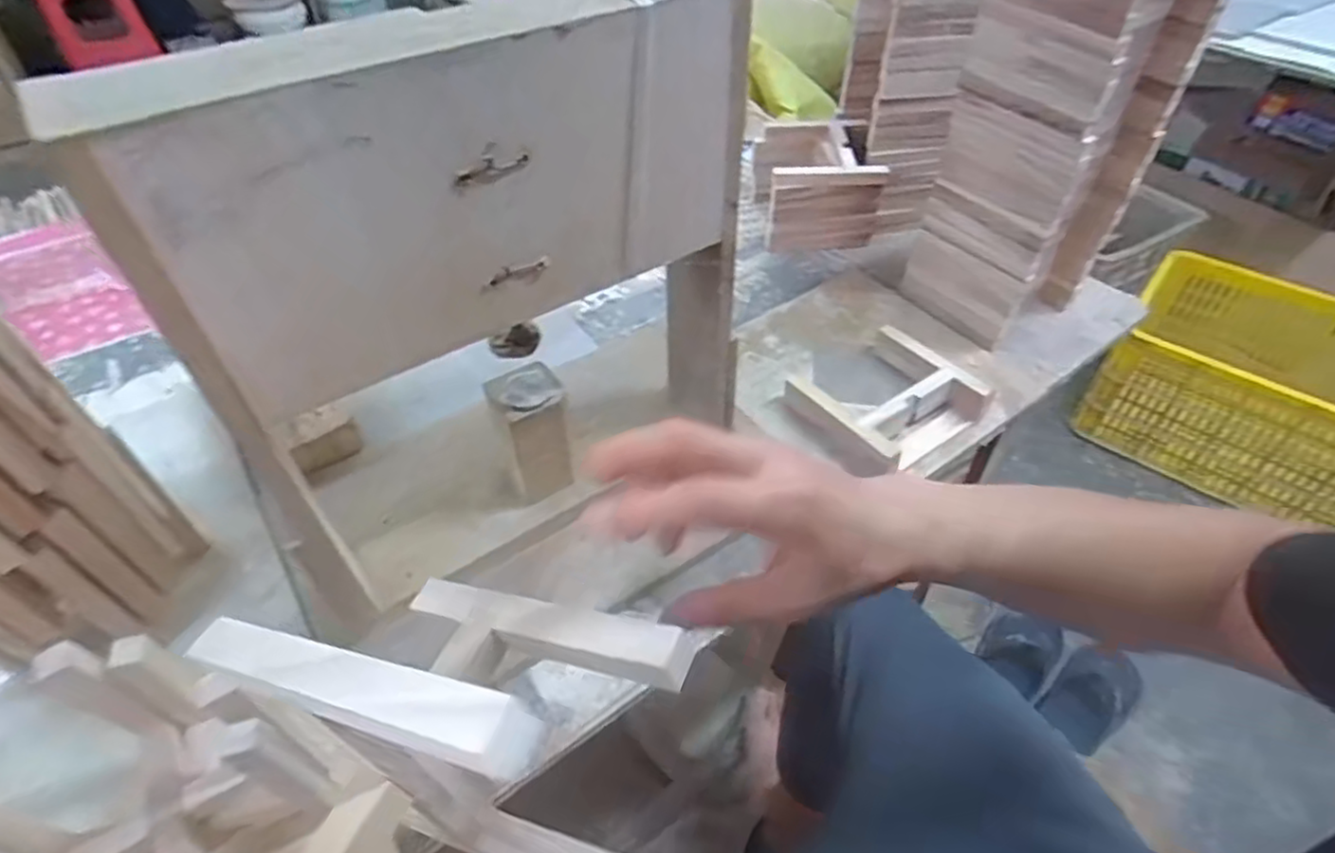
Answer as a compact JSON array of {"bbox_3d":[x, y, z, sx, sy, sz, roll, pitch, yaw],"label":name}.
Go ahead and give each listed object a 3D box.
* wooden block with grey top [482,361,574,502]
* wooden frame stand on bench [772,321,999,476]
[{"bbox_3d":[-0.122,0.004,0.623,0.061,0.109,0.061,-19,49,-18],"label":"wooden block with grey top"},{"bbox_3d":[0.233,-0.032,0.744,0.169,0.048,0.156,-29,53,-25],"label":"wooden frame stand on bench"}]

